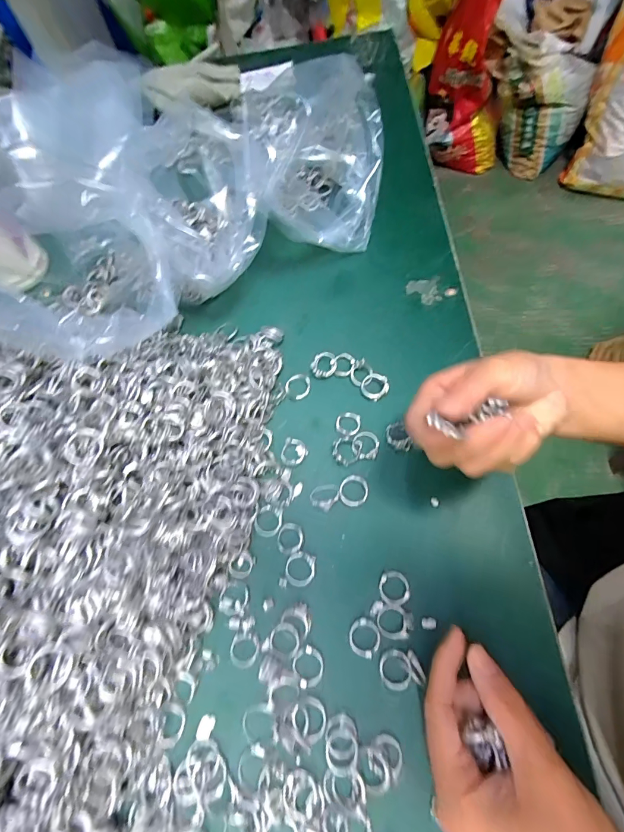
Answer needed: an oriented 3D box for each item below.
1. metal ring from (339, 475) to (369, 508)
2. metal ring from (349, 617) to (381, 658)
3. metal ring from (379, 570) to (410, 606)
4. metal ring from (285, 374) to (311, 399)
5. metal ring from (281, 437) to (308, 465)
[{"bbox_3d":[0.032,0.057,0.302,0.022,0.004,0.024,-2,65,3],"label":"metal ring"},{"bbox_3d":[0.035,0.147,0.263,0.021,0.005,0.022,-2,65,3],"label":"metal ring"},{"bbox_3d":[0.057,0.119,0.274,0.021,0.006,0.022,-2,65,3],"label":"metal ring"},{"bbox_3d":[-0.012,-0.025,0.345,0.022,0.004,0.023,-2,65,3],"label":"metal ring"},{"bbox_3d":[-0.015,0.029,0.321,0.020,0.008,0.022,-2,65,3],"label":"metal ring"}]

